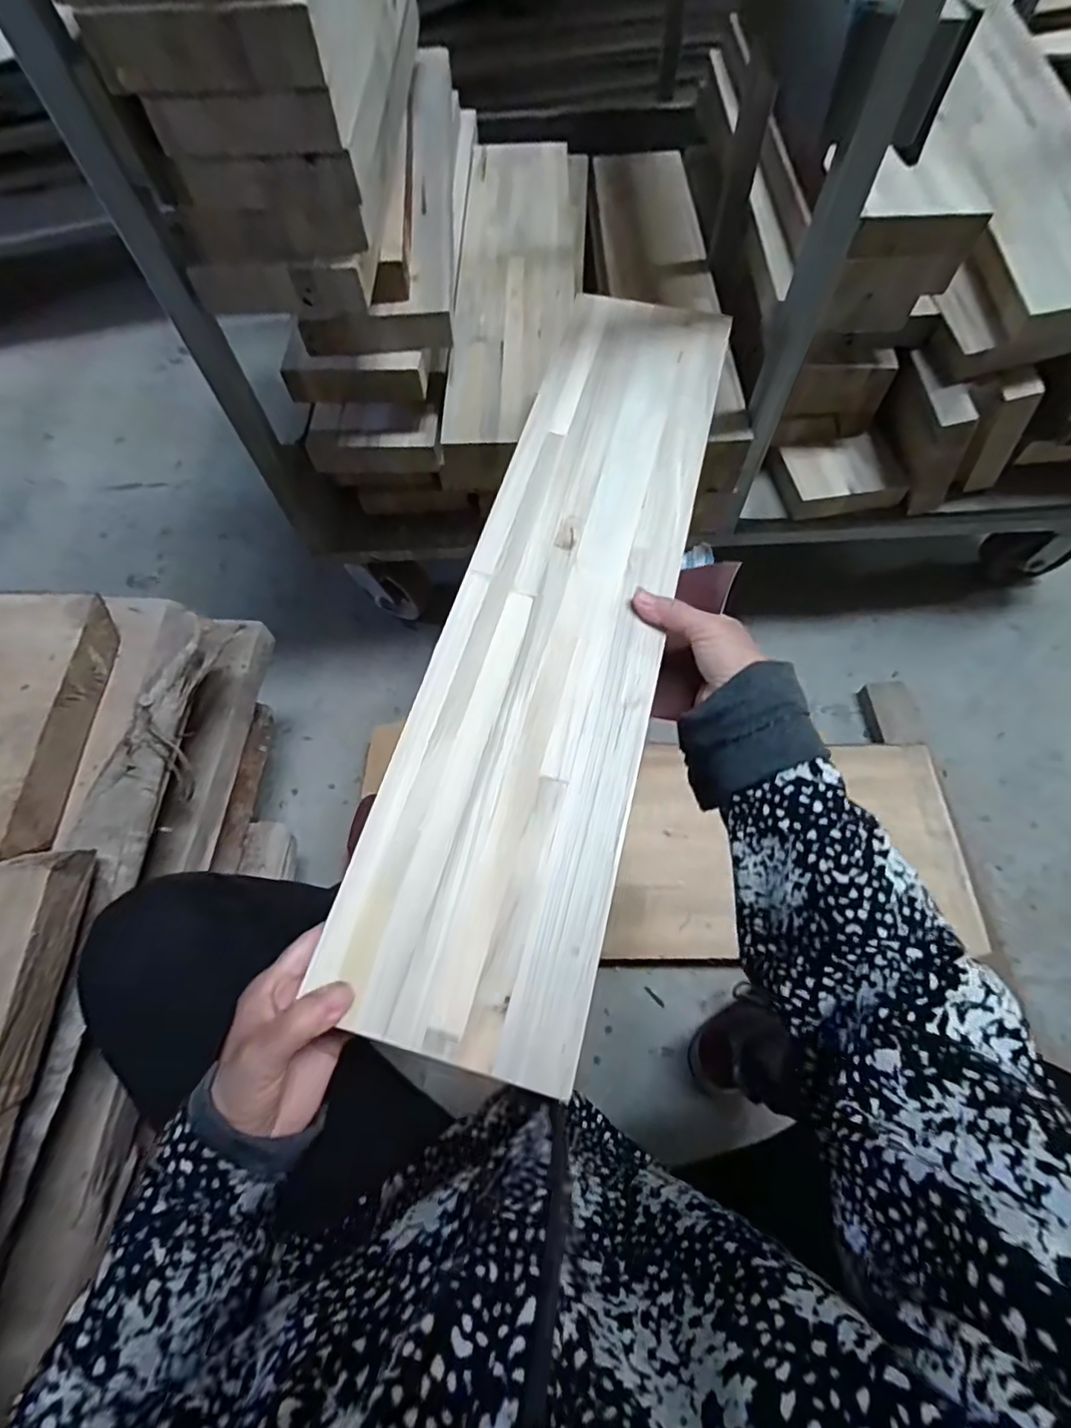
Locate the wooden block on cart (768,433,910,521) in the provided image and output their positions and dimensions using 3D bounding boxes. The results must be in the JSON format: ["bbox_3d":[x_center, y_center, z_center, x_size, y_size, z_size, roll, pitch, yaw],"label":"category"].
[{"bbox_3d":[0.408,-0.327,0.789,0.150,0.035,0.113,-10,65,-2],"label":"wooden block on cart"}]

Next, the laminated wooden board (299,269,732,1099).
[{"bbox_3d":[0.025,-0.099,0.414,0.146,0.008,0.610,12,66,8],"label":"laminated wooden board"}]

